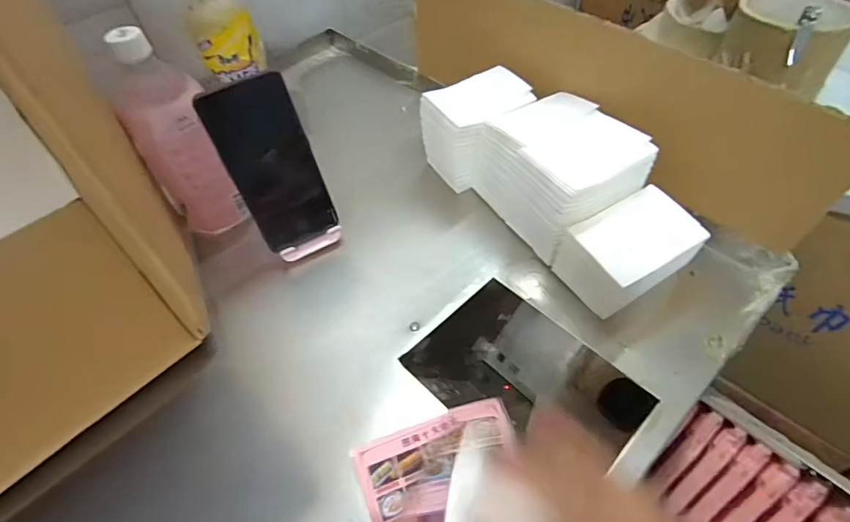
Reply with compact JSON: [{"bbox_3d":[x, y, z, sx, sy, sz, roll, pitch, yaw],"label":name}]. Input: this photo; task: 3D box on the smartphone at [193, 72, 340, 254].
[{"bbox_3d":[-0.138,-0.086,0.422,0.076,0.160,0.007,-29,39,-18],"label":"smartphone"}]

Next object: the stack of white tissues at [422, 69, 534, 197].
[{"bbox_3d":[0.060,-0.141,0.508,0.108,0.106,0.080,-24,53,-15],"label":"stack of white tissues"}]

